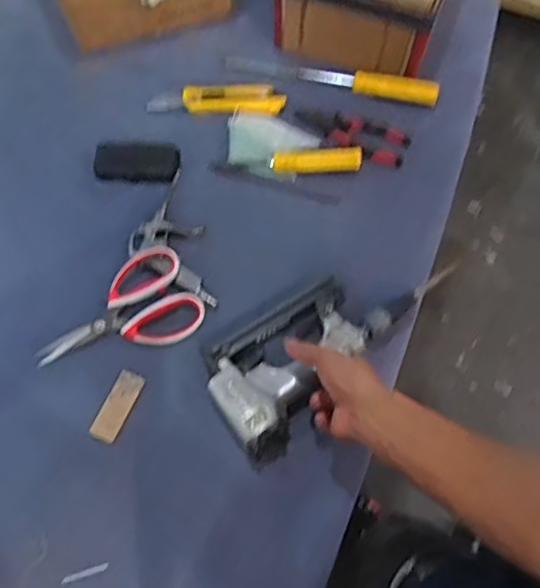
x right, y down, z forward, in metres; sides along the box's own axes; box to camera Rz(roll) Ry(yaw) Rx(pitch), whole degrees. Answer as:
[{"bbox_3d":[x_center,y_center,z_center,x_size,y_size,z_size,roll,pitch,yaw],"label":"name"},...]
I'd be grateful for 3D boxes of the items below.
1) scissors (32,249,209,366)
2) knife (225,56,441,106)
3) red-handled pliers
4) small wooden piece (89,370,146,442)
[{"bbox_3d":[-0.180,0.015,0.712,0.190,0.019,0.116,-18,66,-8],"label":"scissors"},{"bbox_3d":[0.085,-0.306,0.860,0.297,0.028,0.030,14,65,6],"label":"knife"},{"bbox_3d":[0.111,-0.219,0.840,0.153,0.018,0.056,20,66,9],"label":"red-handled pliers"},{"bbox_3d":[-0.166,0.121,0.672,0.030,0.007,0.077,23,67,10],"label":"small wooden piece"}]

